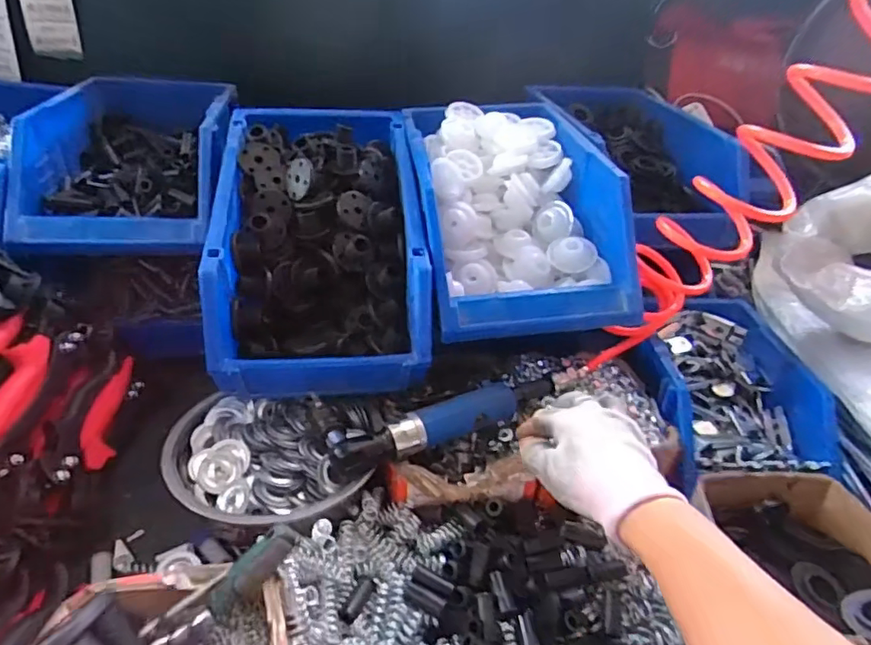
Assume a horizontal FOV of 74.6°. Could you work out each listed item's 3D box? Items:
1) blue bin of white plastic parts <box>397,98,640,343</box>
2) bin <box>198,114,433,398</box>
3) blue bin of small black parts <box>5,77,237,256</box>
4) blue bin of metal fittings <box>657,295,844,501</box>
[{"bbox_3d":[0.077,-0.130,0.640,0.199,0.148,0.322,-1,31,-8],"label":"blue bin of white plastic parts"},{"bbox_3d":[-0.122,-0.089,0.611,0.197,0.183,0.298,-2,32,-10],"label":"bin"},{"bbox_3d":[-0.356,-0.192,0.687,0.214,0.120,0.277,-3,32,-11],"label":"blue bin of small black parts"},{"bbox_3d":[0.300,0.062,0.619,0.150,0.090,0.242,3,31,-3],"label":"blue bin of metal fittings"}]

